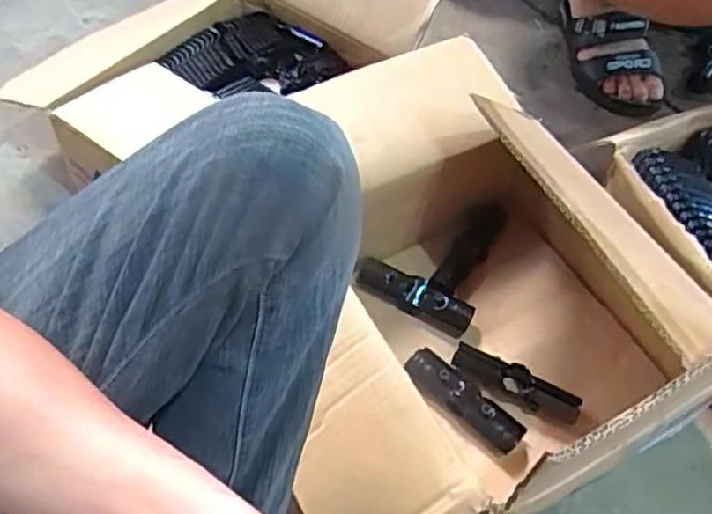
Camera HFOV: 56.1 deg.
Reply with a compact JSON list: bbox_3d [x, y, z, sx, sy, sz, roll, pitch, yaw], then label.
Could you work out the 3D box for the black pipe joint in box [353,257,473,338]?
[{"bbox_3d":[0.061,0.045,0.730,0.136,0.040,0.041,27,58,17],"label":"black pipe joint in box"}]

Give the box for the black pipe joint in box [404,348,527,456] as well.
[{"bbox_3d":[0.105,0.140,0.659,0.130,0.029,0.040,38,62,23],"label":"black pipe joint in box"}]

